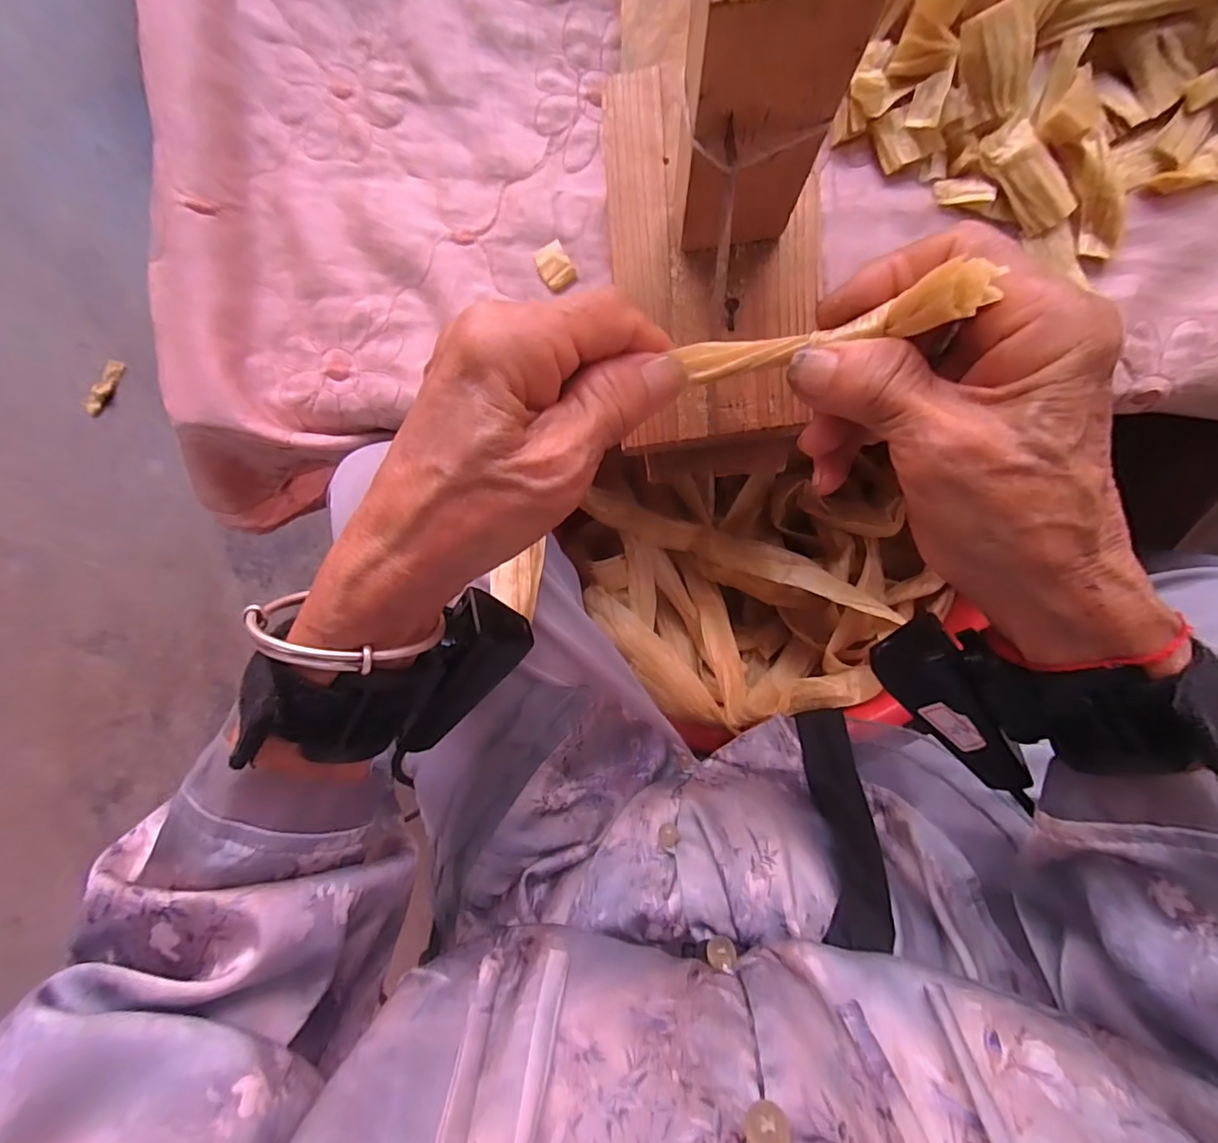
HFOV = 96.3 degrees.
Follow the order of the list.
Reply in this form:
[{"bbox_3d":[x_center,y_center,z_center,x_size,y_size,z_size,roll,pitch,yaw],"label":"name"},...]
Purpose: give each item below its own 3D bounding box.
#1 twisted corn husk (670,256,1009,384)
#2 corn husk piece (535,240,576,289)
[{"bbox_3d":[0.063,-0.070,0.162,0.080,0.022,0.011,-5,94,29],"label":"twisted corn husk"},{"bbox_3d":[-0.026,-0.152,0.272,0.016,0.006,0.019,-35,90,6],"label":"corn husk piece"}]

